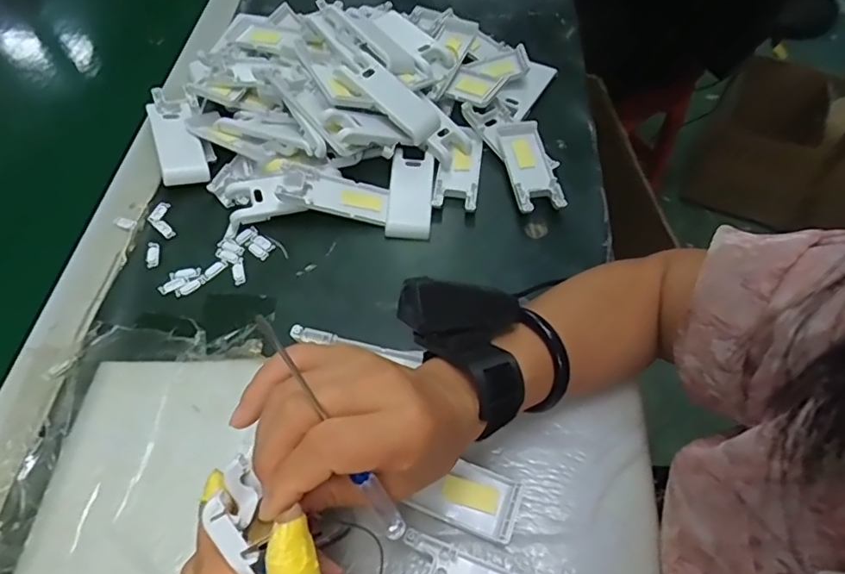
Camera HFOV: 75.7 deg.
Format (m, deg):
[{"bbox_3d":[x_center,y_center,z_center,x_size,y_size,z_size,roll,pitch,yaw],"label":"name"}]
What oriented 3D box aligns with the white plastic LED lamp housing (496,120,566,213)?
[{"bbox_3d":[0.098,-0.111,0.501,0.041,0.018,0.106,-6,56,-6],"label":"white plastic LED lamp housing"}]

